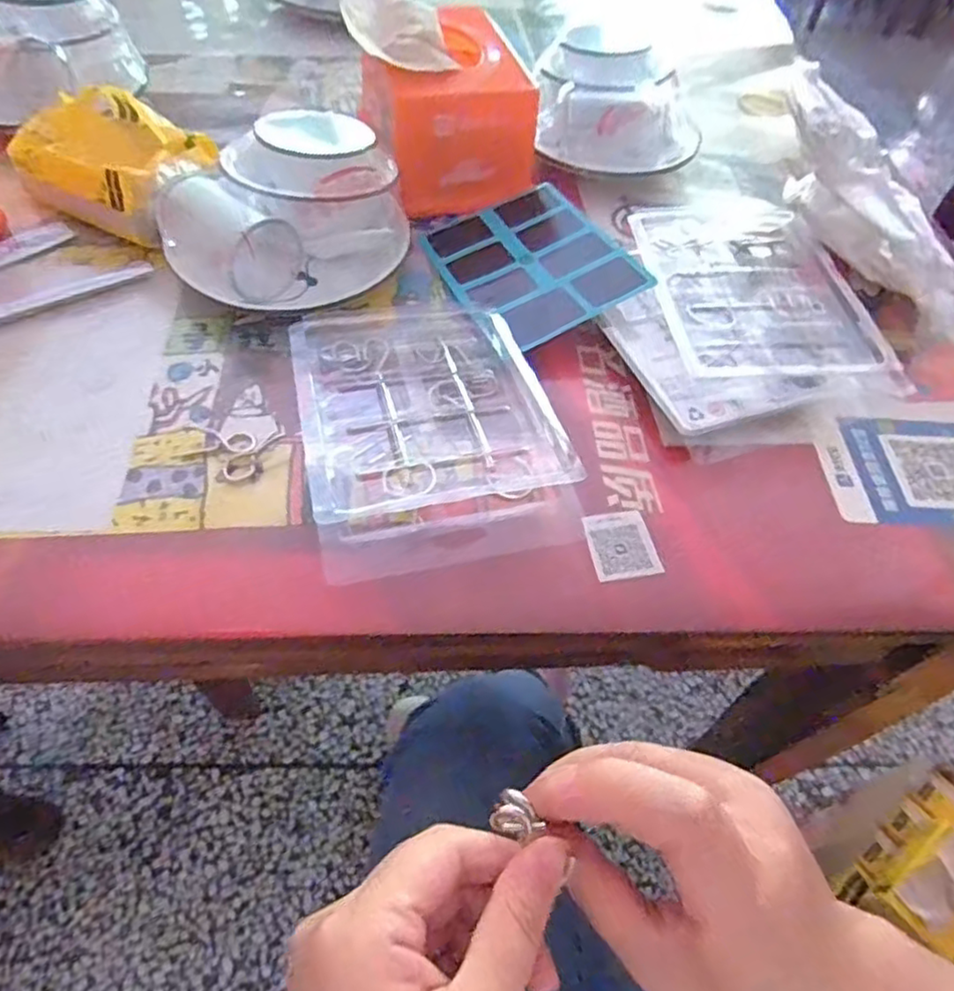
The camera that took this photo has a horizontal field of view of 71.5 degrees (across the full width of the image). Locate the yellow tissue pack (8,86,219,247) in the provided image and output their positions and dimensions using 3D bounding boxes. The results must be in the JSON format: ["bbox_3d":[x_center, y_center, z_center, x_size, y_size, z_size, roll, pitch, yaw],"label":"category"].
[{"bbox_3d":[-0.246,-0.228,0.456,0.121,0.061,0.090,23,56,11],"label":"yellow tissue pack"}]

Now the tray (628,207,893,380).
[{"bbox_3d":[0.176,-0.142,0.435,0.119,0.013,0.167,-5,55,-2],"label":"tray"}]

